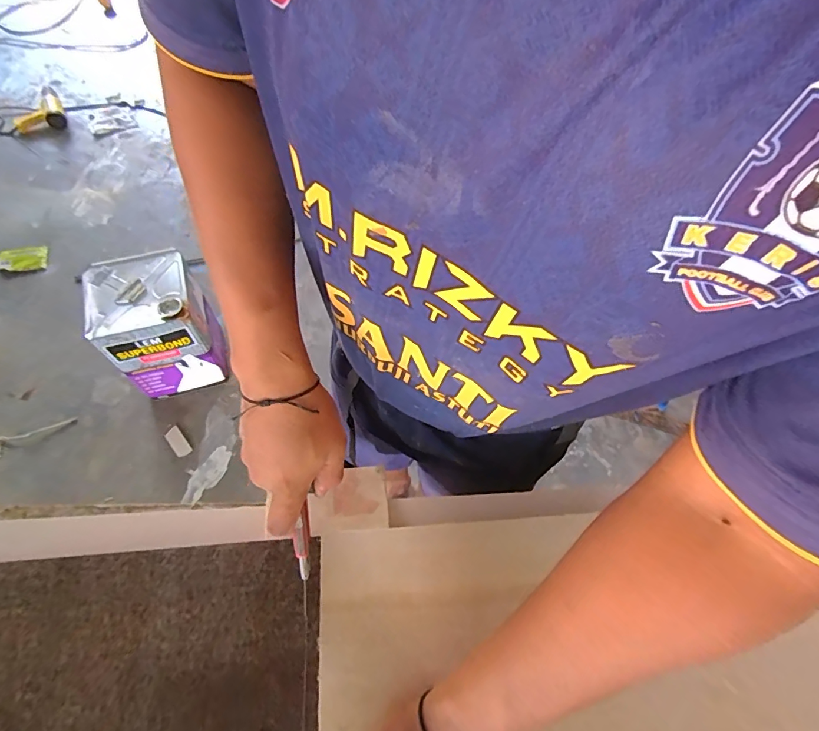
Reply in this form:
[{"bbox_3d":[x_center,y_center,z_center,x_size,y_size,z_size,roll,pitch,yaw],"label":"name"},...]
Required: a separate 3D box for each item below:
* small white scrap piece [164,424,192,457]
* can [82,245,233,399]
[{"bbox_3d":[-0.674,0.222,1.279,0.045,0.008,0.097,-36,70,-22],"label":"small white scrap piece"},{"bbox_3d":[-0.688,-0.113,1.238,0.259,0.310,0.271,-16,63,-14],"label":"can"}]

